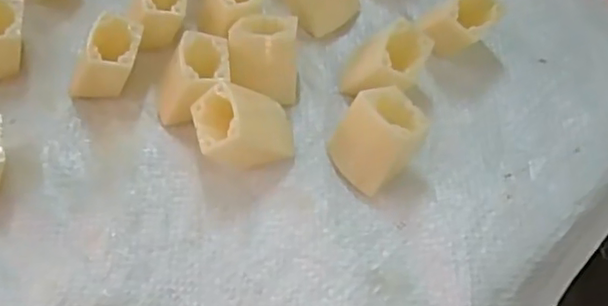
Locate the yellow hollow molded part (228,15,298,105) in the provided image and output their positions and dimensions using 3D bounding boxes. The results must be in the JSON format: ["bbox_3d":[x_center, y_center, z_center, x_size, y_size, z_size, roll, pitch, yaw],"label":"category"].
[{"bbox_3d":[-0.022,-0.050,0.339,0.035,0.029,0.046,0,58,2],"label":"yellow hollow molded part"}]

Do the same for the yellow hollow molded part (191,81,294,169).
[{"bbox_3d":[-0.030,-0.013,0.313,0.046,0.034,0.039,-15,58,-7],"label":"yellow hollow molded part"}]

